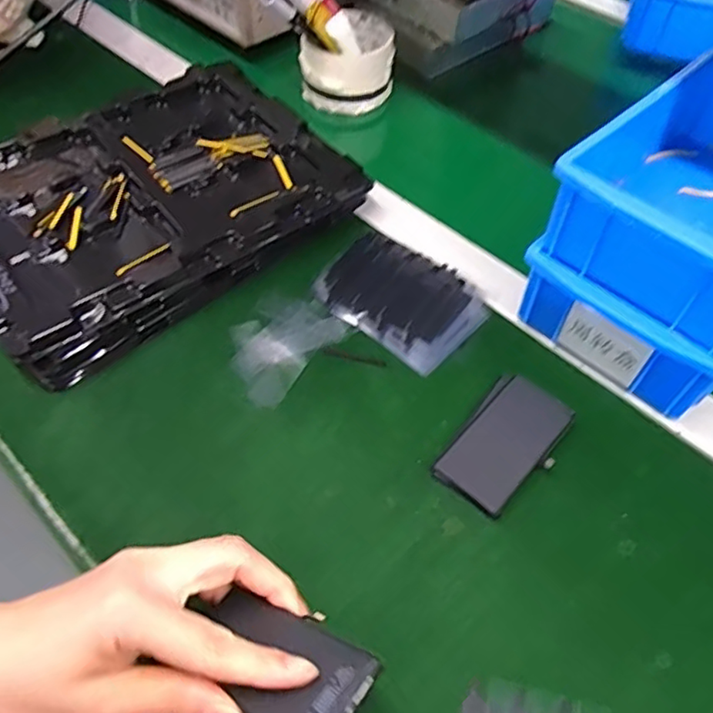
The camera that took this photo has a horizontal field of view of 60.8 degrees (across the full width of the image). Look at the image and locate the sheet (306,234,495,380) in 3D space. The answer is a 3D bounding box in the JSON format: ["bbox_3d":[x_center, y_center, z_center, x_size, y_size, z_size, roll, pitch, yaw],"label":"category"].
[{"bbox_3d":[0.031,-0.043,0.426,0.109,0.007,0.081,35,64,19],"label":"sheet"}]

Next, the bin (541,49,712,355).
[{"bbox_3d":[0.219,-0.102,0.366,0.128,0.062,0.201,38,62,23],"label":"bin"}]

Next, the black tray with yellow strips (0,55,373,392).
[{"bbox_3d":[-0.156,-0.122,0.455,0.278,0.030,0.206,-35,63,-24],"label":"black tray with yellow strips"}]

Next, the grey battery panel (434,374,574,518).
[{"bbox_3d":[0.089,0.050,0.360,0.043,0.010,0.085,37,61,21],"label":"grey battery panel"}]

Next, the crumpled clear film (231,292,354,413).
[{"bbox_3d":[-0.052,-0.009,0.400,0.060,0.004,0.083,33,60,19],"label":"crumpled clear film"}]

